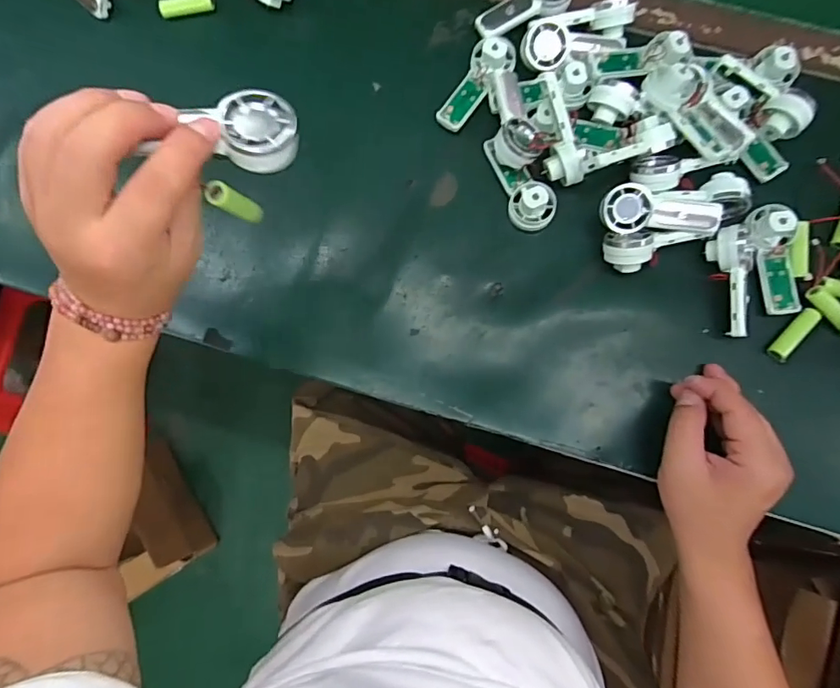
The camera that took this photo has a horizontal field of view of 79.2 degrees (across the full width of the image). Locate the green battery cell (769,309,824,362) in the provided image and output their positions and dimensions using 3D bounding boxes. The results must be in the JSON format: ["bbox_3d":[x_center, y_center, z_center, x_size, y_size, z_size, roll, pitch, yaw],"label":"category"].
[{"bbox_3d":[0.317,-0.008,0.430,0.016,0.018,0.052,42,85,6],"label":"green battery cell"}]

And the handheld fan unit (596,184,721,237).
[{"bbox_3d":[0.202,-0.114,0.432,0.093,0.031,0.038,4,106,6],"label":"handheld fan unit"}]

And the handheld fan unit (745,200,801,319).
[{"bbox_3d":[0.302,-0.072,0.424,0.029,0.023,0.091,-7,82,0],"label":"handheld fan unit"}]

